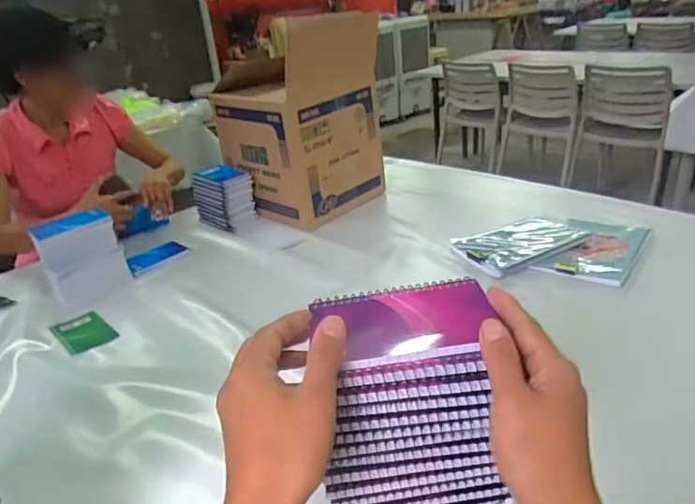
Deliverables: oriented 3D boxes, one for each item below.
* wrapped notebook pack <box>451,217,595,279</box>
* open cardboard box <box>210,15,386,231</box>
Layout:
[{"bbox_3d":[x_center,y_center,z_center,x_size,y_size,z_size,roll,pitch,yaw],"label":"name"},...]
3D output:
[{"bbox_3d":[0.324,-0.017,0.985,0.215,0.014,0.156,-18,28,-15],"label":"wrapped notebook pack"},{"bbox_3d":[-0.119,-0.305,1.241,0.298,0.409,0.267,17,35,38],"label":"open cardboard box"}]

